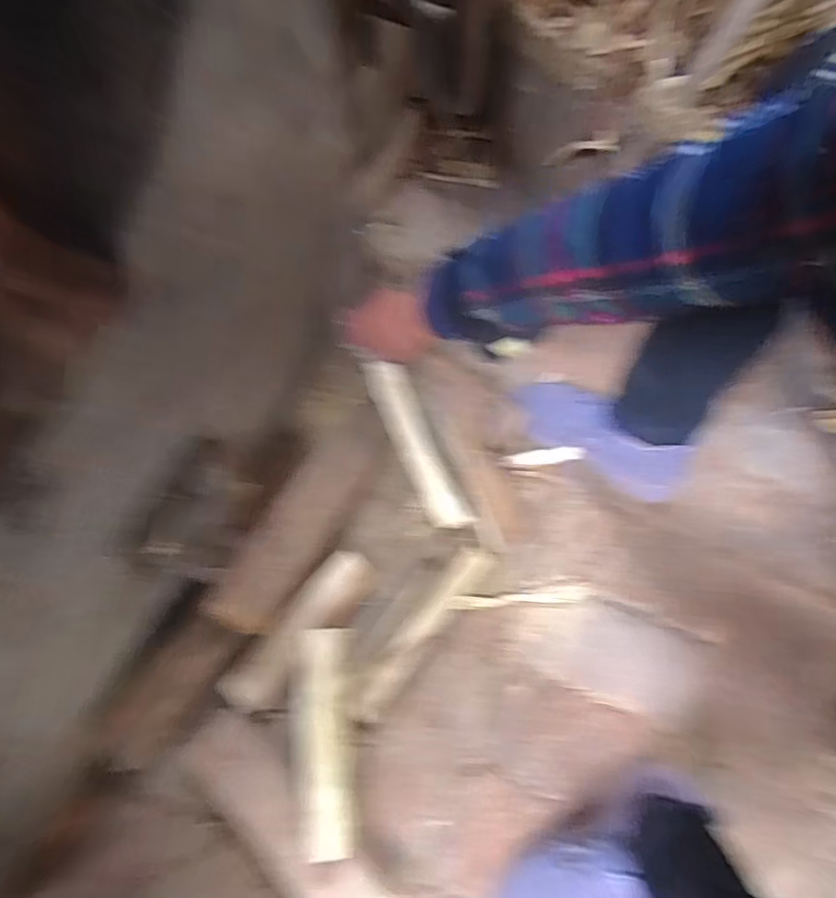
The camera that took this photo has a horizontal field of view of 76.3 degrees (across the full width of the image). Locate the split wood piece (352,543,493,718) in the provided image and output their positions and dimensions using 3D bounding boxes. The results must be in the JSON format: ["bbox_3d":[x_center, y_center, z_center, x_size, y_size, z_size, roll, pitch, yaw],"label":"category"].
[{"bbox_3d":[0.004,0.209,0.627,0.043,0.034,0.237,39,72,11],"label":"split wood piece"}]

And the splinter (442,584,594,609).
[{"bbox_3d":[0.123,0.181,0.650,0.177,0.012,0.020,-2,67,-5],"label":"splinter"}]

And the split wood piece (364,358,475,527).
[{"bbox_3d":[-0.002,-0.005,0.674,0.039,0.039,0.225,-28,88,-10],"label":"split wood piece"}]

